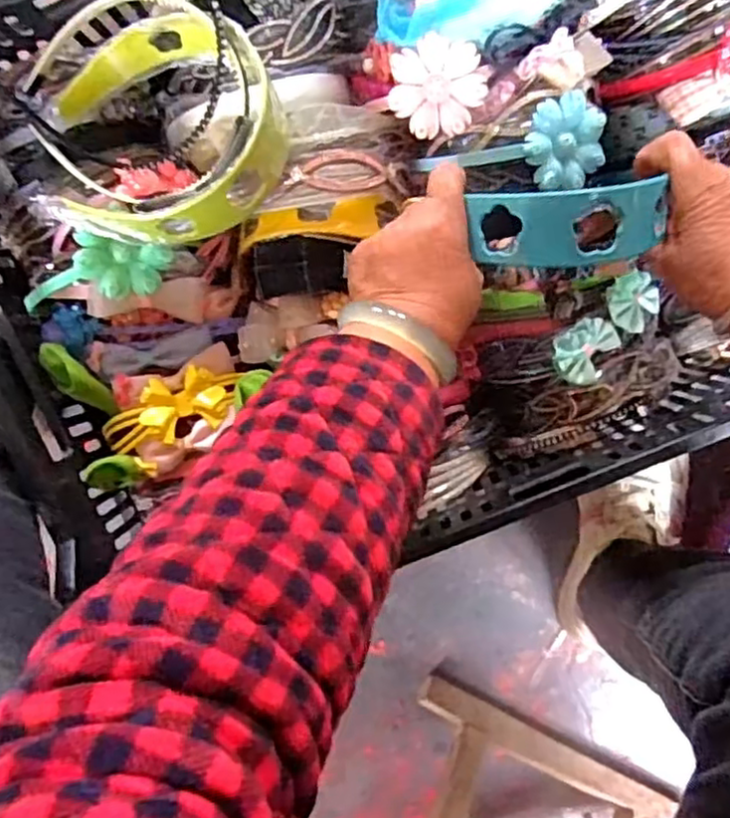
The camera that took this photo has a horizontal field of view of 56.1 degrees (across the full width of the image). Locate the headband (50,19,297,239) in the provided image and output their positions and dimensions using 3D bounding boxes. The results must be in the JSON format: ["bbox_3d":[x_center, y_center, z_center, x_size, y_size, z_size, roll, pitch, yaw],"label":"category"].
[{"bbox_3d":[-0.119,-0.169,0.410,0.148,0.049,0.140,-3,82,15],"label":"headband"}]

